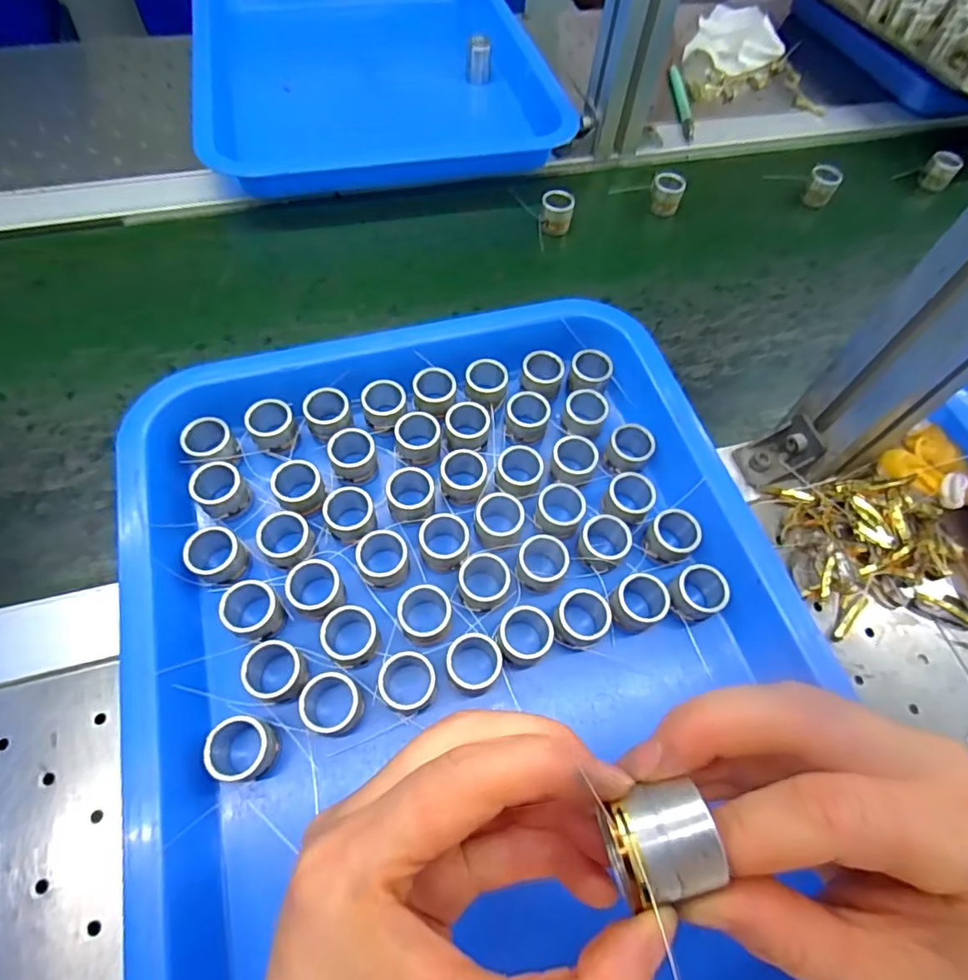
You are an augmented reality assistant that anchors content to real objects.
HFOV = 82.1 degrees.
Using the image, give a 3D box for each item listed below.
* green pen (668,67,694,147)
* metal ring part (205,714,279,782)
[{"bbox_3d":[0.195,-0.380,0.544,0.013,0.011,0.117,3,61,-2],"label":"green pen"},{"bbox_3d":[-0.102,0.110,0.237,0.026,0.023,0.024,2,61,-3],"label":"metal ring part"}]

